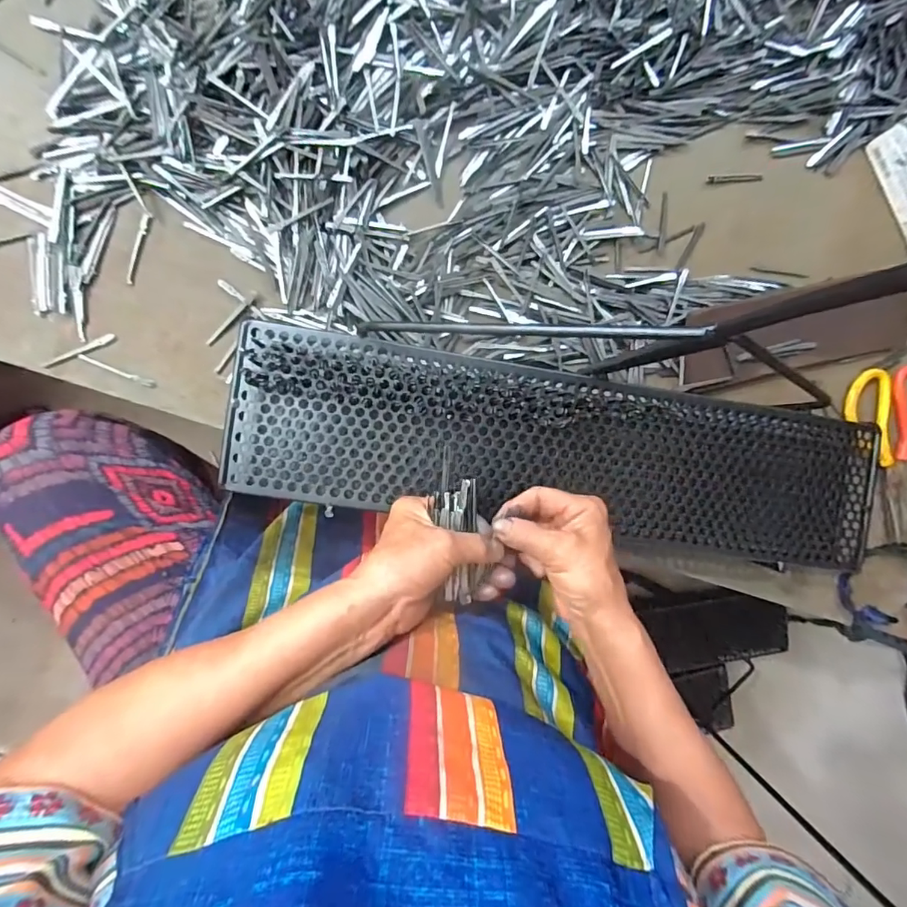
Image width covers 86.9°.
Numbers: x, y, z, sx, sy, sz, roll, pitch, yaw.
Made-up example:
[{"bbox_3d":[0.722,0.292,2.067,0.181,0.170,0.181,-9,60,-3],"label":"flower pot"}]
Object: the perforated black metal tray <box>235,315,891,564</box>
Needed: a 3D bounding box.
[{"bbox_3d":[0.112,0.001,0.437,0.590,0.028,0.145,9,93,-7],"label":"perforated black metal tray"}]

